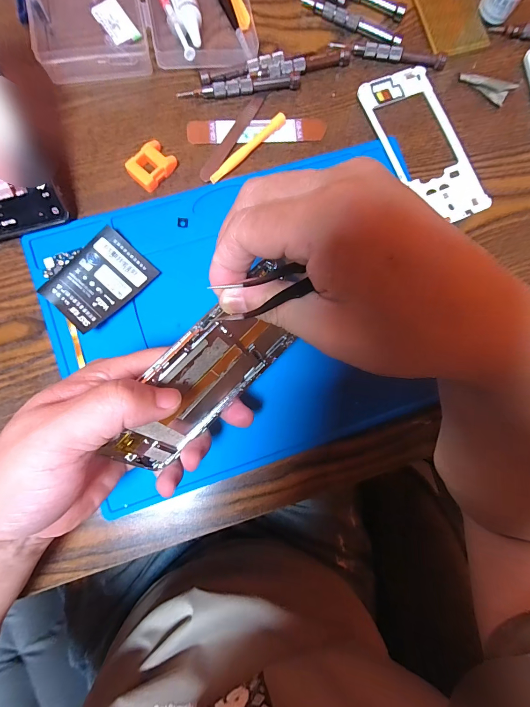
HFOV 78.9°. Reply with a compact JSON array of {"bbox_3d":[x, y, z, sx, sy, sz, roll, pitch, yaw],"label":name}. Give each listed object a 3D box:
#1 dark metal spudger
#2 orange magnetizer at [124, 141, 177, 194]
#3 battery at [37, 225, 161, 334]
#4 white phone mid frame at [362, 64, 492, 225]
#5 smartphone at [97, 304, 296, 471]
[{"bbox_3d":[-0.027,-0.185,0.272,0.013,0.004,0.092,33,84,-1],"label":"dark metal spudger"},{"bbox_3d":[-0.092,-0.150,0.260,0.025,0.015,0.037,44,84,0],"label":"orange magnetizer"},{"bbox_3d":[-0.126,-0.055,0.246,0.051,0.008,0.072,42,82,-2],"label":"battery"},{"bbox_3d":[0.141,-0.181,0.284,0.068,0.006,0.142,-26,88,-6],"label":"white phone mid frame"},{"bbox_3d":[-0.039,0.020,0.193,0.120,0.069,0.005,-47,54,-4],"label":"smartphone"}]

